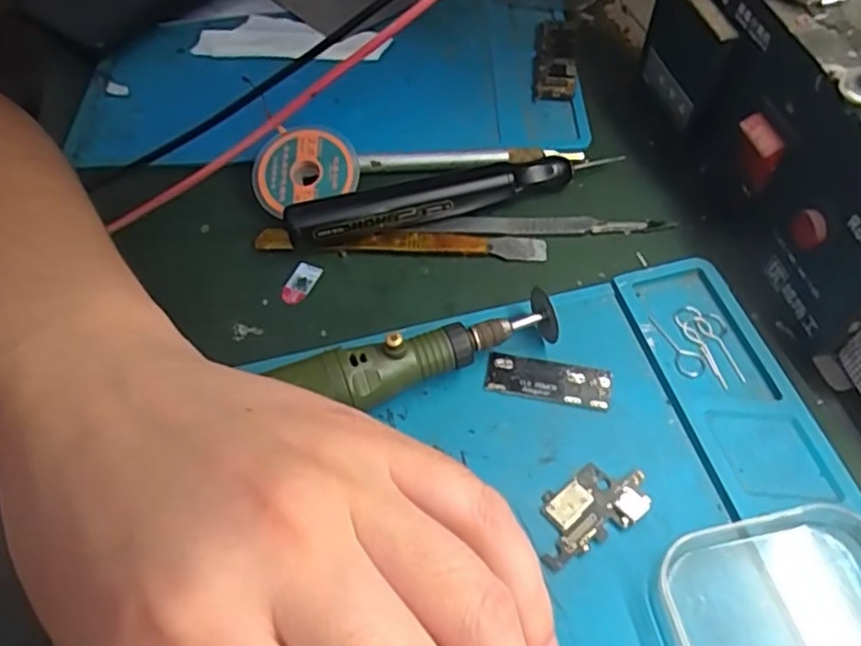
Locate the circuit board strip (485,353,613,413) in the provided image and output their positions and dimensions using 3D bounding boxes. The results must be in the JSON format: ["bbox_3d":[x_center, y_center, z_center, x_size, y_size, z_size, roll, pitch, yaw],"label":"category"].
[{"bbox_3d":[0.042,0.020,0.238,0.044,0.004,0.016,10,56,9],"label":"circuit board strip"}]

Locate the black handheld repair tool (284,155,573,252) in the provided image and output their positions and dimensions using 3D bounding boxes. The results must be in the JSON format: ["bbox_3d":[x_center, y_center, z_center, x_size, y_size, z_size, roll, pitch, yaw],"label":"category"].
[{"bbox_3d":[0.000,-0.053,0.284,0.122,0.017,0.018,-16,56,-9],"label":"black handheld repair tool"}]

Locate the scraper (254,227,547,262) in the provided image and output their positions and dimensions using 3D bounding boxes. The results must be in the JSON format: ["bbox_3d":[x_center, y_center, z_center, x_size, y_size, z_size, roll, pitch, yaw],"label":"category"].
[{"bbox_3d":[-0.013,-0.034,0.279,0.122,0.005,0.012,3,55,4],"label":"scraper"}]

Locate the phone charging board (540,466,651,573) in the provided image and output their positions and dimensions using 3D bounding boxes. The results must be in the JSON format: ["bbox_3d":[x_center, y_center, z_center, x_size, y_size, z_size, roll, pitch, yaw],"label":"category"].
[{"bbox_3d":[0.050,0.058,0.212,0.041,0.004,0.022,-27,58,-16],"label":"phone charging board"}]

